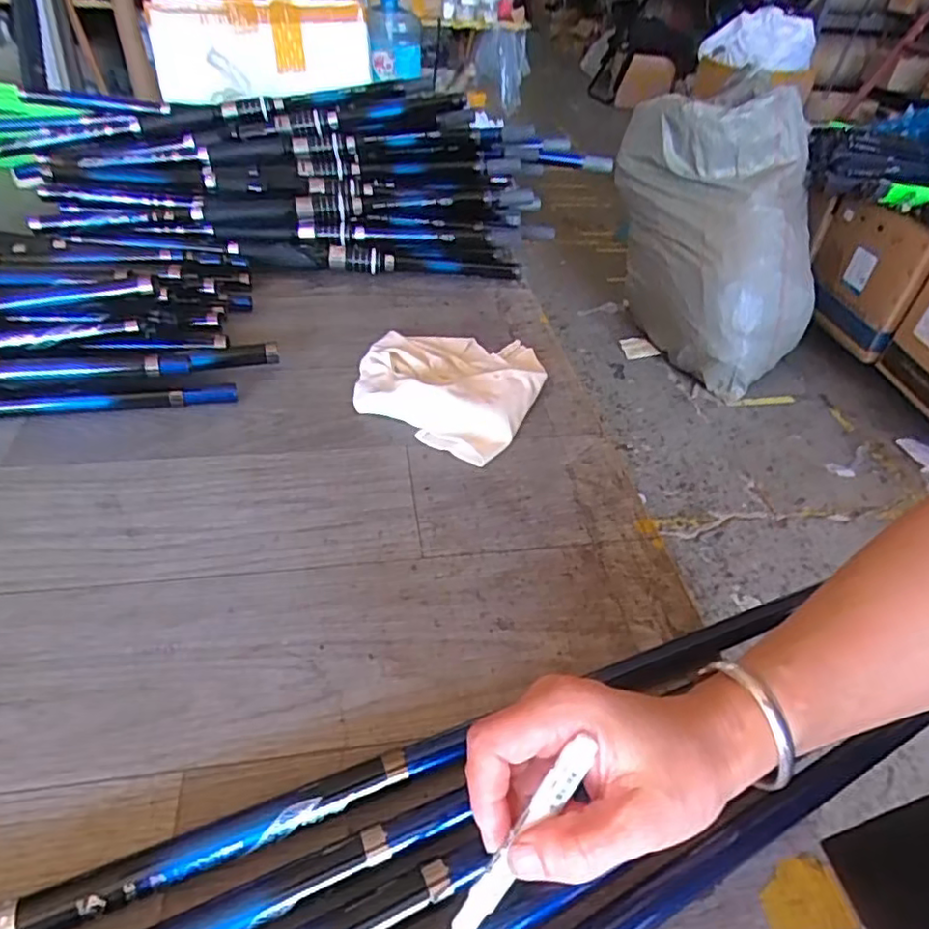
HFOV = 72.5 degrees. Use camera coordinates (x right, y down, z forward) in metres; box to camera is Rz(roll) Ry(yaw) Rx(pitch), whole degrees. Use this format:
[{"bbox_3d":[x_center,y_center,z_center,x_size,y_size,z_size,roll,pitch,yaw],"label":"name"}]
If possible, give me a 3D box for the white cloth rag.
[{"bbox_3d":[-0.013,-0.089,0.600,0.169,0.033,0.185,19,43,15],"label":"white cloth rag"}]

